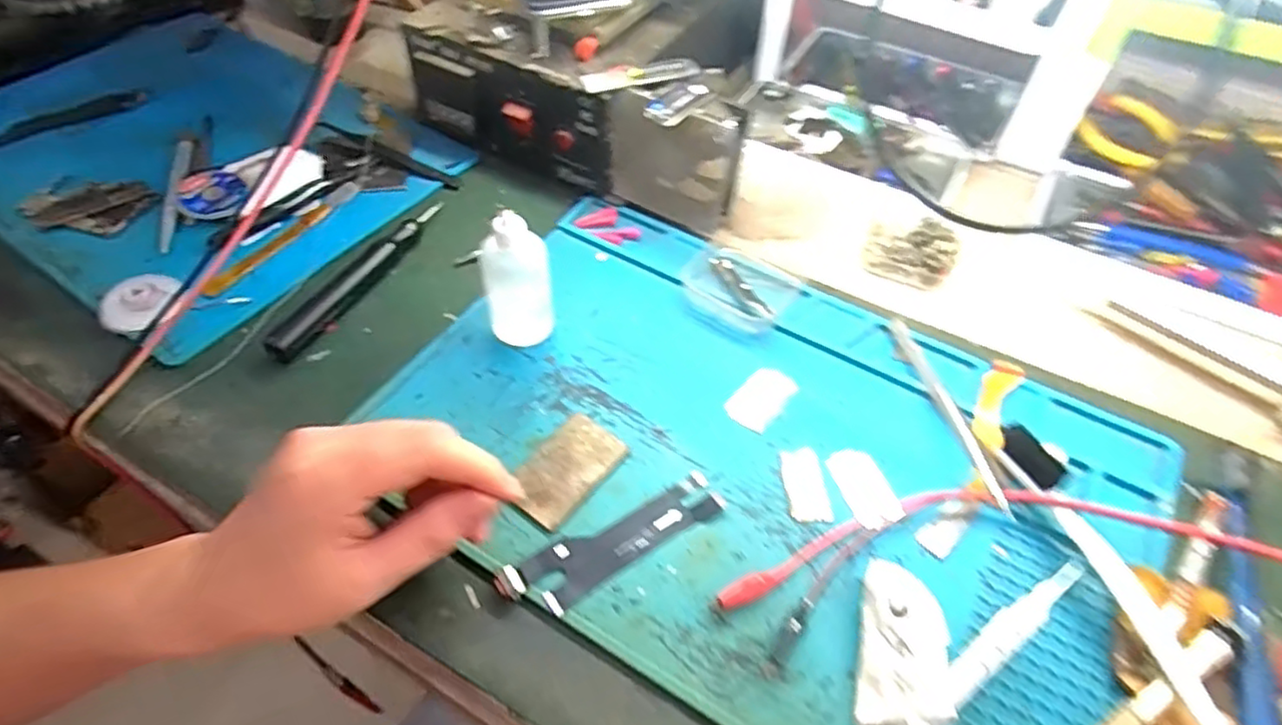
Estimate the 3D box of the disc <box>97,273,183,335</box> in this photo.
[{"bbox_3d":[-0.294,-0.035,0.406,0.043,0.013,0.043,0,52,-1],"label":"disc"}]

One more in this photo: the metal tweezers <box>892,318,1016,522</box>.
[{"bbox_3d":[0.166,0.023,0.374,0.013,0.010,0.127,-8,52,-7],"label":"metal tweezers"}]

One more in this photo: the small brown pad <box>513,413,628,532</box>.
[{"bbox_3d":[-0.038,0.053,0.348,0.035,0.006,0.060,32,58,22],"label":"small brown pad"}]

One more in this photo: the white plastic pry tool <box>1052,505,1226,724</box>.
[{"bbox_3d":[0.220,0.119,0.292,0.016,0.012,0.128,-10,53,-8],"label":"white plastic pry tool"}]

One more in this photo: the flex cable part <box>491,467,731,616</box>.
[{"bbox_3d":[-0.011,0.085,0.324,0.110,0.006,0.028,-24,56,-18],"label":"flex cable part"}]

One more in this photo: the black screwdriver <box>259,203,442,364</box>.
[{"bbox_3d":[-0.173,-0.055,0.425,0.023,0.013,0.144,21,54,15],"label":"black screwdriver"}]

